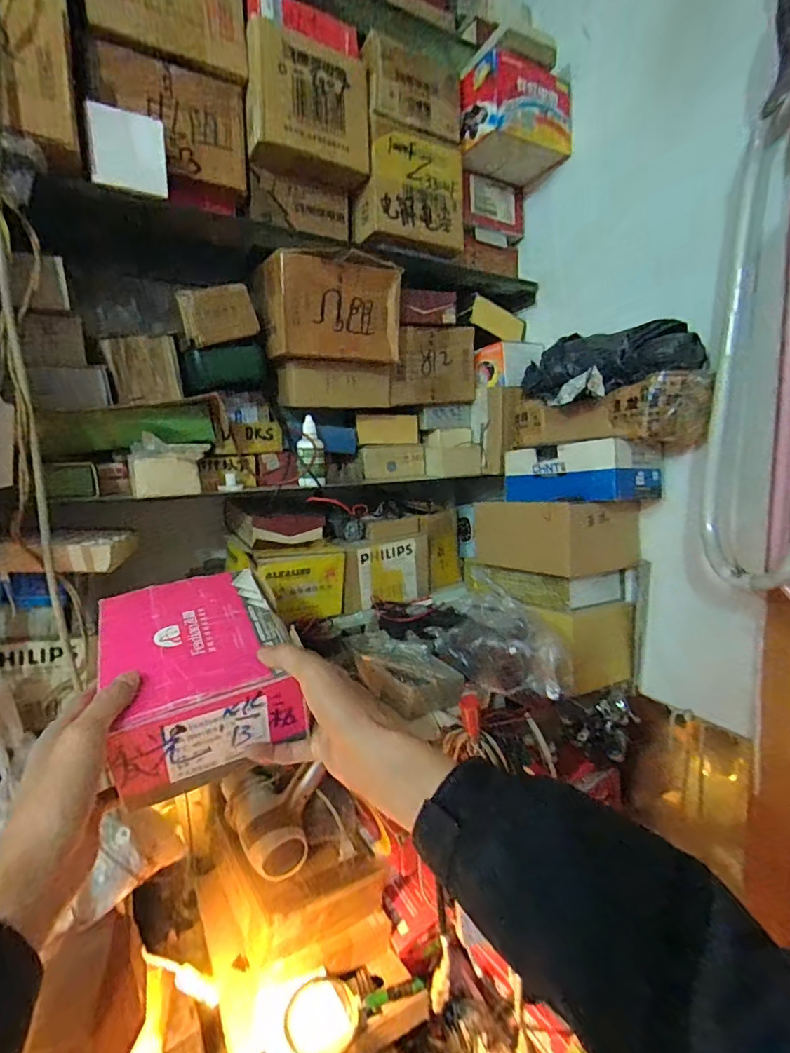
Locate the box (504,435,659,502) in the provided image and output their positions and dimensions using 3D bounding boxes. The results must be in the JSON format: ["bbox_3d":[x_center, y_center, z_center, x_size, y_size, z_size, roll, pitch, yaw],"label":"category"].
[{"bbox_3d":[0.250,-0.074,0.683,0.100,0.075,0.200,-6,10,-29],"label":"box"}]

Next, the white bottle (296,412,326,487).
[{"bbox_3d":[-0.112,-0.097,0.656,0.037,0.085,0.034,-3,9,-10],"label":"white bottle"}]

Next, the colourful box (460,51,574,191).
[{"bbox_3d":[0.169,-0.577,0.701,0.159,0.109,0.081,-6,10,-31],"label":"colourful box"}]

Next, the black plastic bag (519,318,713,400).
[{"bbox_3d":[0.264,-0.214,0.643,0.094,0.077,0.226,-6,10,-29],"label":"black plastic bag"}]

